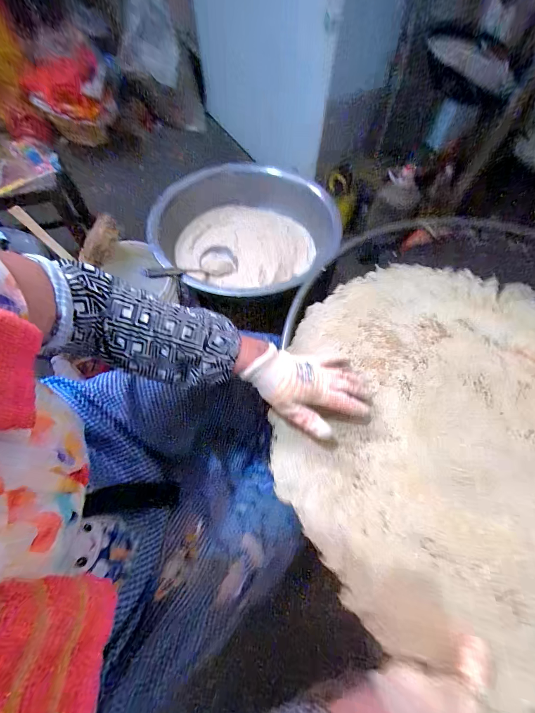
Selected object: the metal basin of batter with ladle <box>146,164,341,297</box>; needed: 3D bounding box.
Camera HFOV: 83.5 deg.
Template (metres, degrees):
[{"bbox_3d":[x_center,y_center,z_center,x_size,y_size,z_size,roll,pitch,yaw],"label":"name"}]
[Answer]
[{"bbox_3d":[-0.085,-0.356,0.910,0.521,0.168,0.493,25,64,11],"label":"metal basin of batter with ladle"}]

